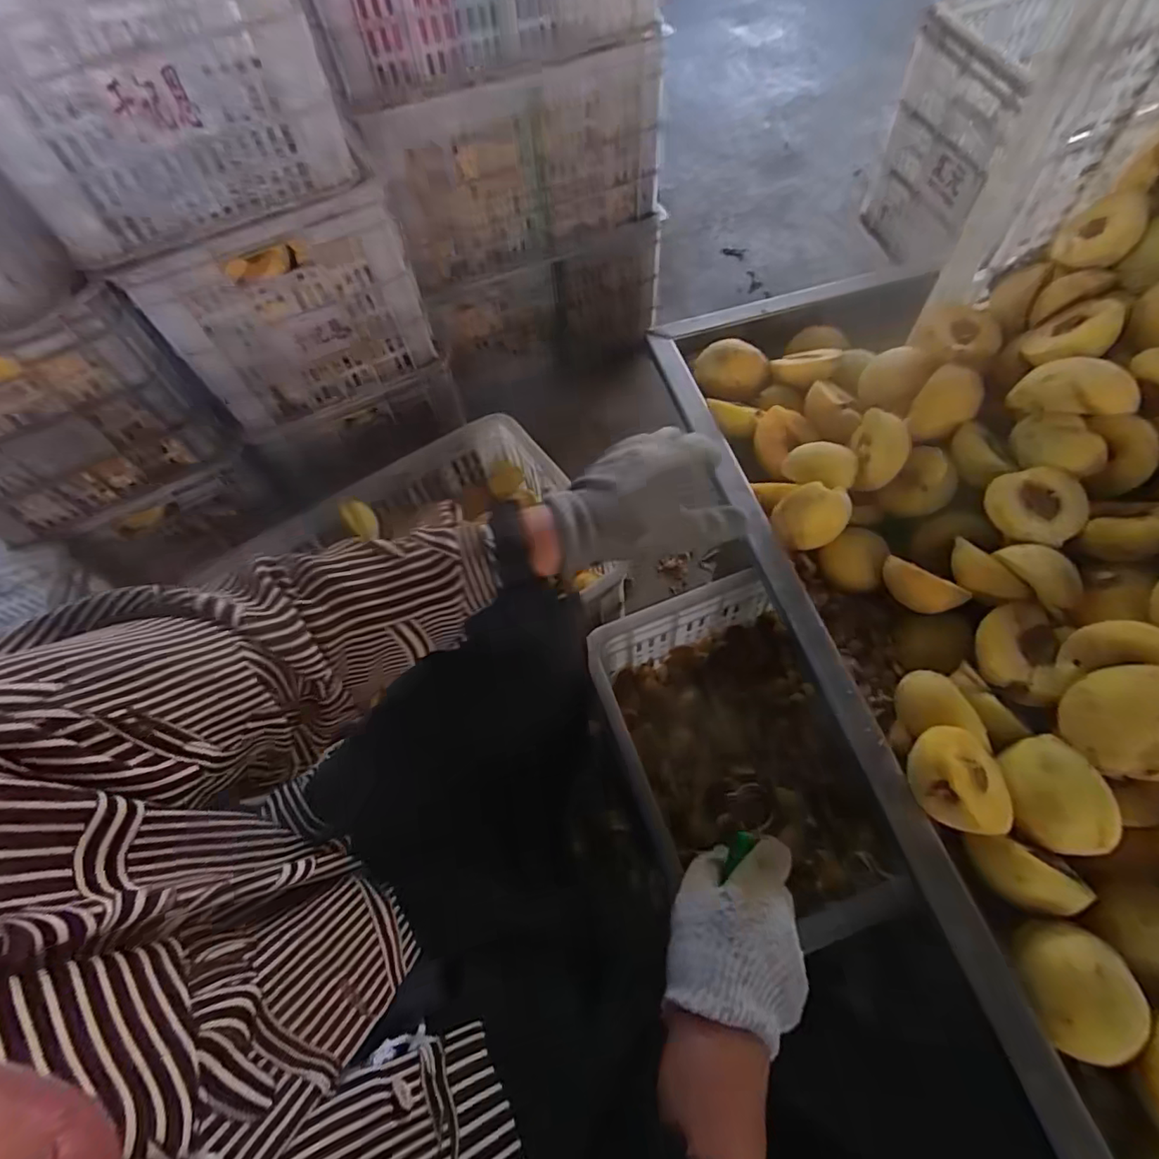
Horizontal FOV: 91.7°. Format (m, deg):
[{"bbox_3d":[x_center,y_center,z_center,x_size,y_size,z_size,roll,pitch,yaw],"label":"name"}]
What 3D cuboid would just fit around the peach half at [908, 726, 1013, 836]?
[{"bbox_3d":[0.254,0.132,0.372,0.064,0.035,0.059,-1,61,3],"label":"peach half"}]

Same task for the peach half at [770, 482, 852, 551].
[{"bbox_3d":[0.202,-0.057,0.490,0.056,0.039,0.055,-1,61,3],"label":"peach half"}]

